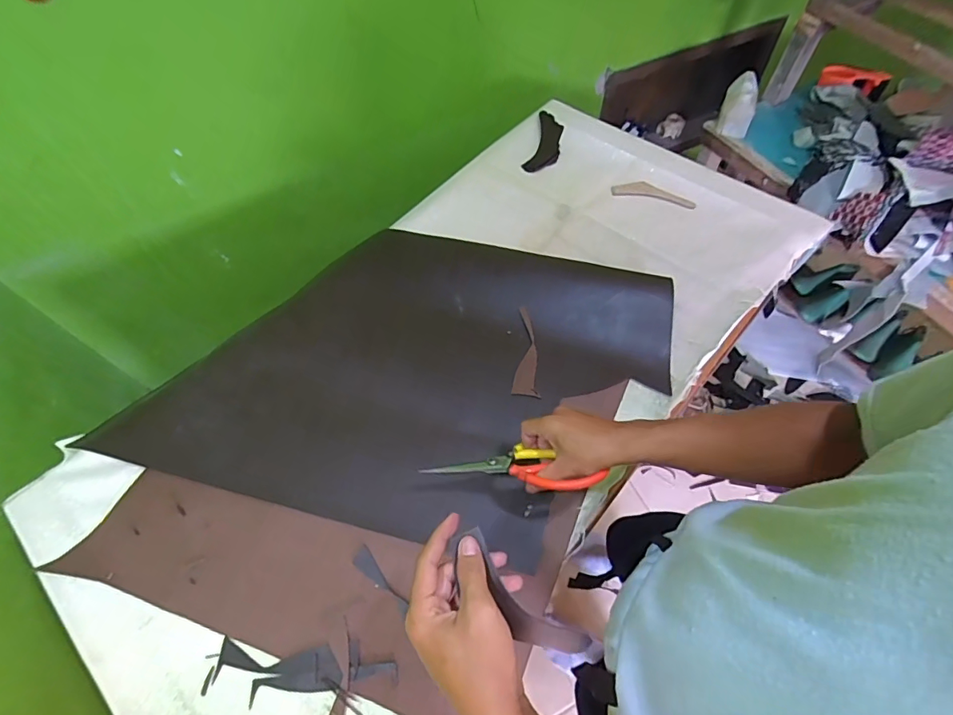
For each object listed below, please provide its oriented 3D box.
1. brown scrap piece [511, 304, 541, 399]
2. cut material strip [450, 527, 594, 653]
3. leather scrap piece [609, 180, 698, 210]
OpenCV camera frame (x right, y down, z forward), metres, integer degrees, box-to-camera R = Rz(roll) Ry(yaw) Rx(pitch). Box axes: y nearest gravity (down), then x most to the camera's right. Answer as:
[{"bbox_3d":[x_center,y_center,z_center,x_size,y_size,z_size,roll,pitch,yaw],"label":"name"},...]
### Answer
[{"bbox_3d":[0.077,-0.010,0.713,0.037,0.015,0.149,4,59,5],"label":"brown scrap piece"},{"bbox_3d":[0.031,0.190,0.369,0.135,0.016,0.035,47,68,-4],"label":"cut material strip"},{"bbox_3d":[0.335,-0.311,0.888,0.151,0.008,0.045,17,61,13],"label":"leather scrap piece"}]

